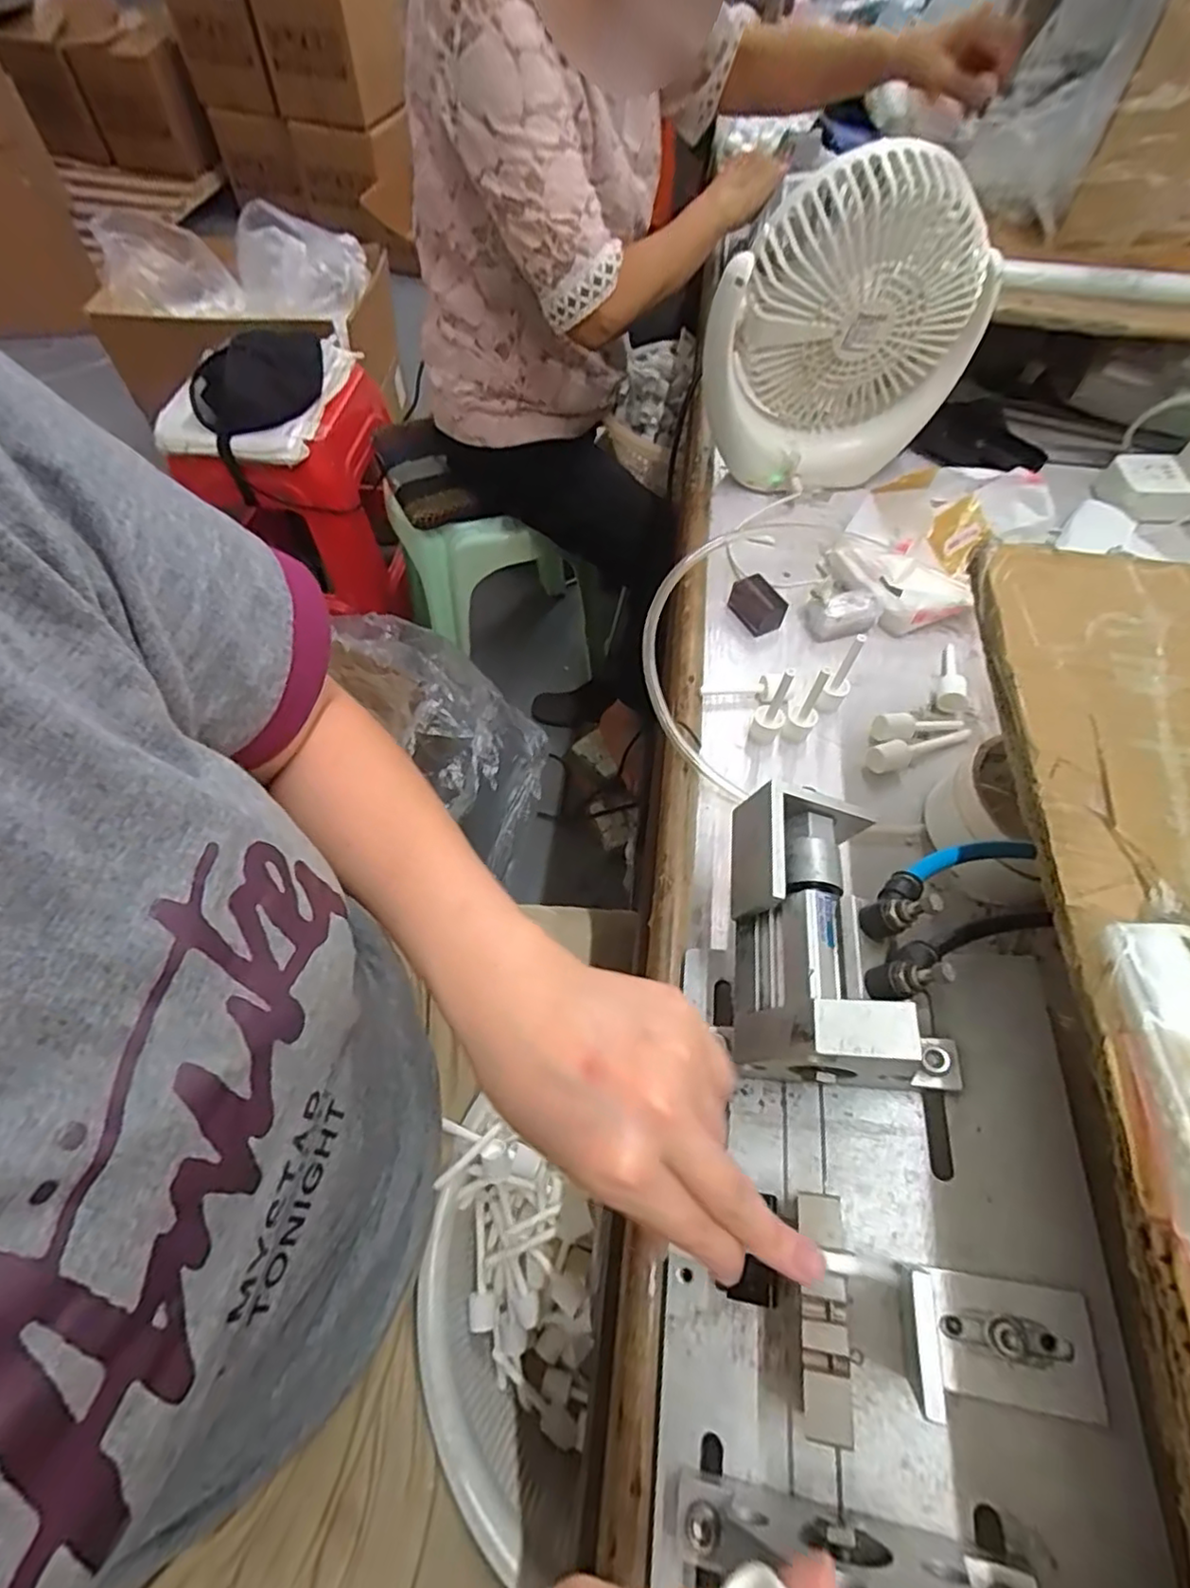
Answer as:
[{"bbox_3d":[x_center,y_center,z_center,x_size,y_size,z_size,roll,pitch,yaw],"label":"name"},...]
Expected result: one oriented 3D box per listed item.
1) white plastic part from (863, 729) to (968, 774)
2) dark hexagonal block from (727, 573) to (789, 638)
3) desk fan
[{"bbox_3d":[0.217,-0.032,0.427,0.079,0.018,0.016,-17,61,-11],"label":"white plastic part"},{"bbox_3d":[0.120,-0.142,0.485,0.028,0.023,0.039,-26,63,-15],"label":"dark hexagonal block"},{"bbox_3d":[0.184,-0.342,0.489,0.185,0.199,0.063,-7,60,-5],"label":"desk fan"}]

